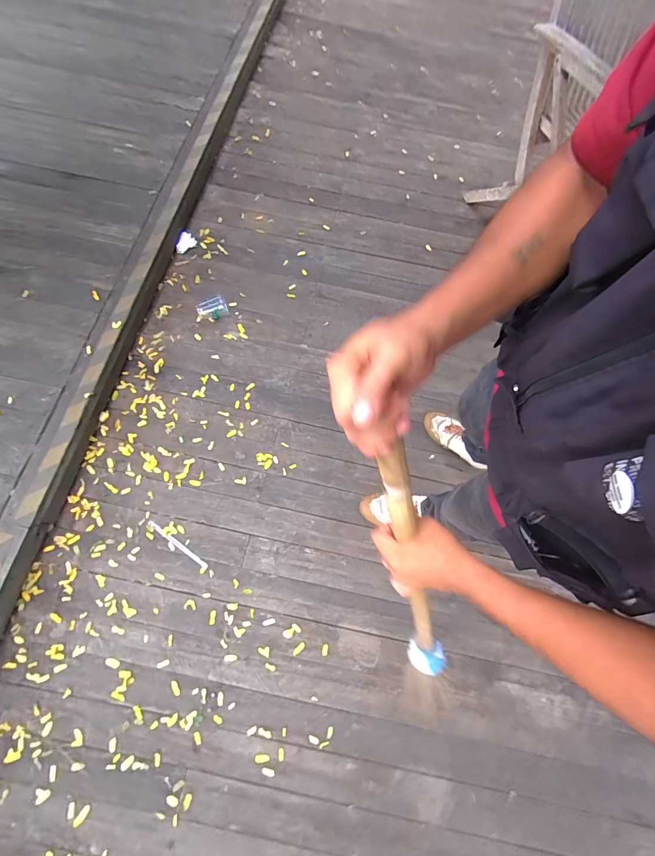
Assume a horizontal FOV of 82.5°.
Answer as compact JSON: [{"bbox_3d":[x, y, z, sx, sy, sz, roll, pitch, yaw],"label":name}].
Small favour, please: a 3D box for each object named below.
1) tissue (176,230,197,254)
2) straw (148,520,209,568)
[{"bbox_3d":[-0.584,-0.755,1.512,0.058,0.040,0.099,43,74,11],"label":"tissue"},{"bbox_3d":[-0.467,0.361,1.164,0.231,0.009,0.016,35,73,9],"label":"straw"}]

